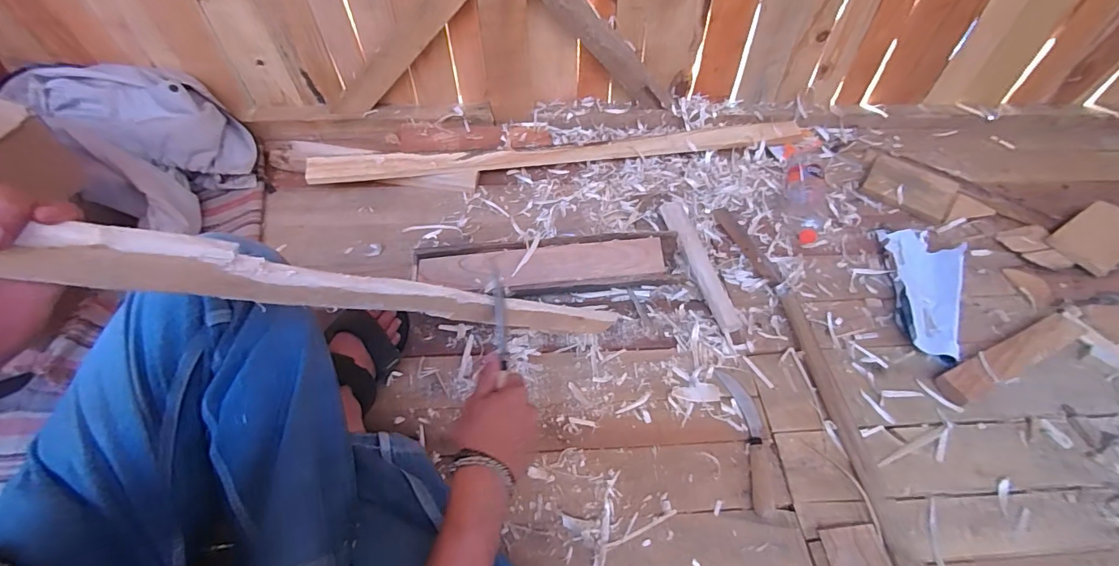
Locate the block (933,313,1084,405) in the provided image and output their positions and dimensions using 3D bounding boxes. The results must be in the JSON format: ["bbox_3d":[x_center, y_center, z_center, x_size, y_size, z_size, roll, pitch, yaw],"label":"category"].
[{"bbox_3d":[0.696,0.113,0.721,0.291,0.026,0.048,-20,59,-15],"label":"block"}]

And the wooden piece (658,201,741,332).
[{"bbox_3d":[0.234,-0.033,0.781,0.046,0.013,0.245,-9,64,-23],"label":"wooden piece"}]

